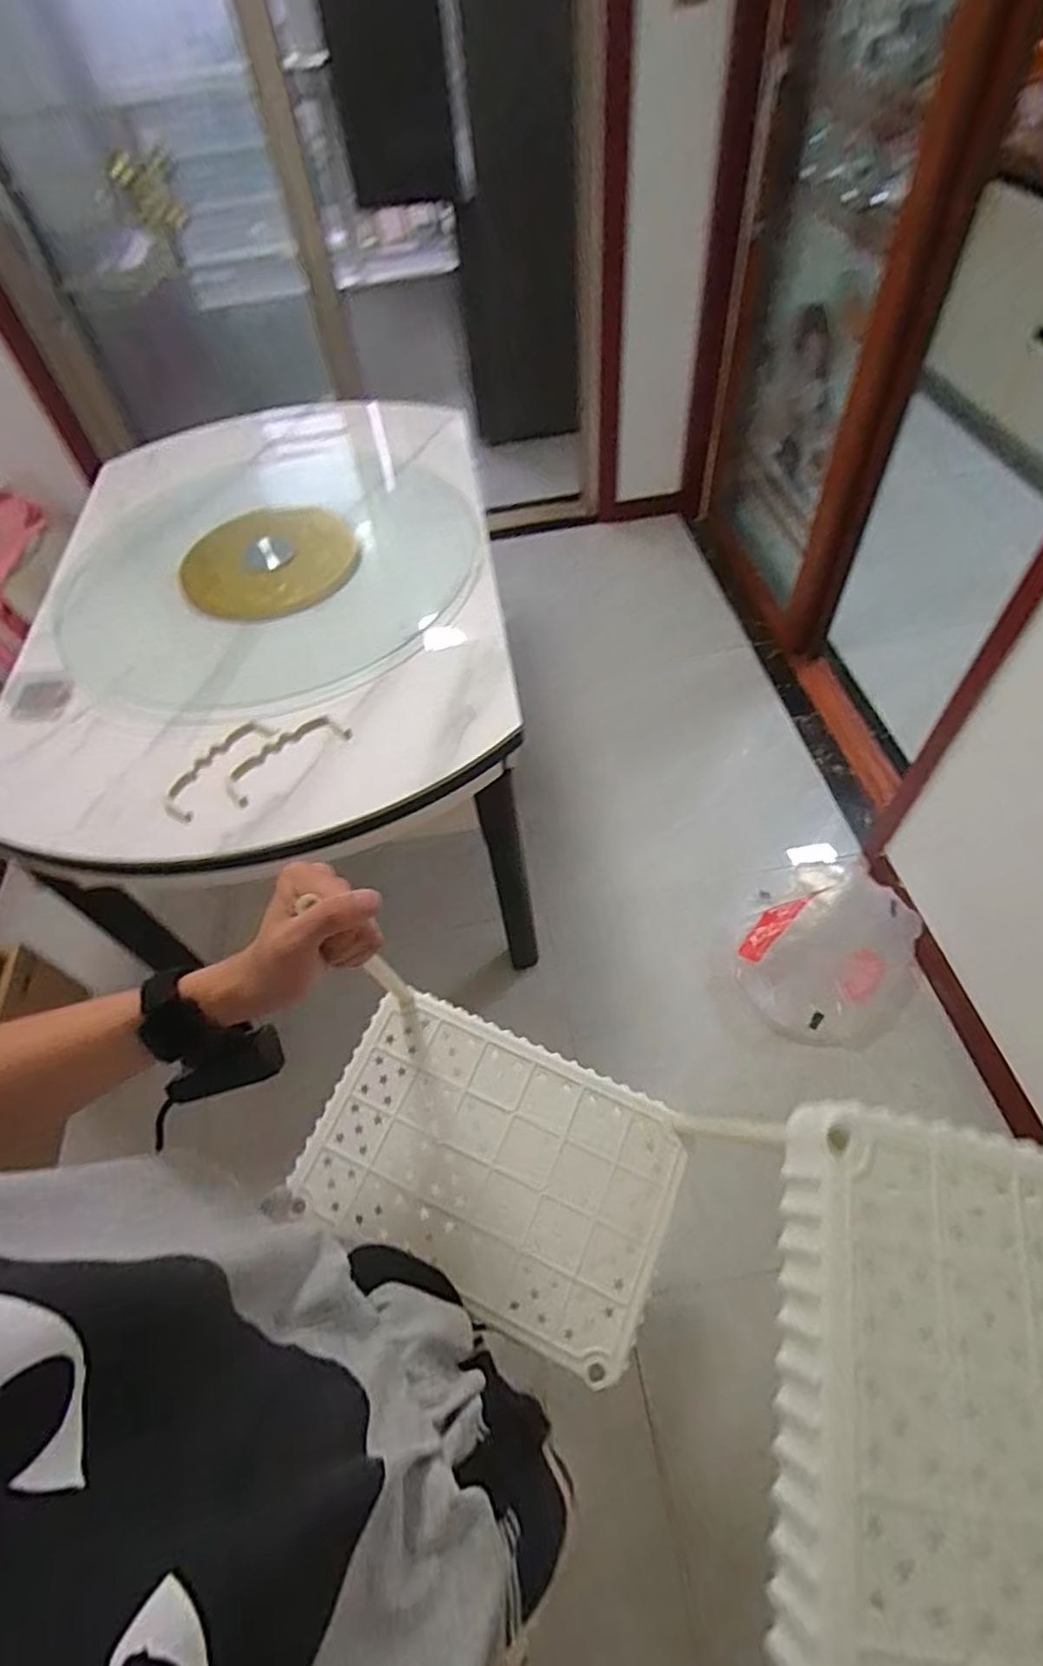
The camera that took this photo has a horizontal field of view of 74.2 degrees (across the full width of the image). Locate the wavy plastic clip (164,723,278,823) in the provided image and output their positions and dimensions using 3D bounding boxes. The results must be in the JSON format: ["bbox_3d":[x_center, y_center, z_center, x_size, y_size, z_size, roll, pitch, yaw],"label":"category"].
[{"bbox_3d":[-0.446,-0.096,1.006,0.069,0.009,0.186,25,61,21],"label":"wavy plastic clip"}]

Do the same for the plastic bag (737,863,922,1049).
[{"bbox_3d":[0.660,0.233,1.488,0.371,0.176,0.421,19,59,17],"label":"plastic bag"}]

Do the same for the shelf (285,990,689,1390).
[{"bbox_3d":[-0.023,0.257,0.536,0.271,0.050,0.182,18,58,17],"label":"shelf"}]

